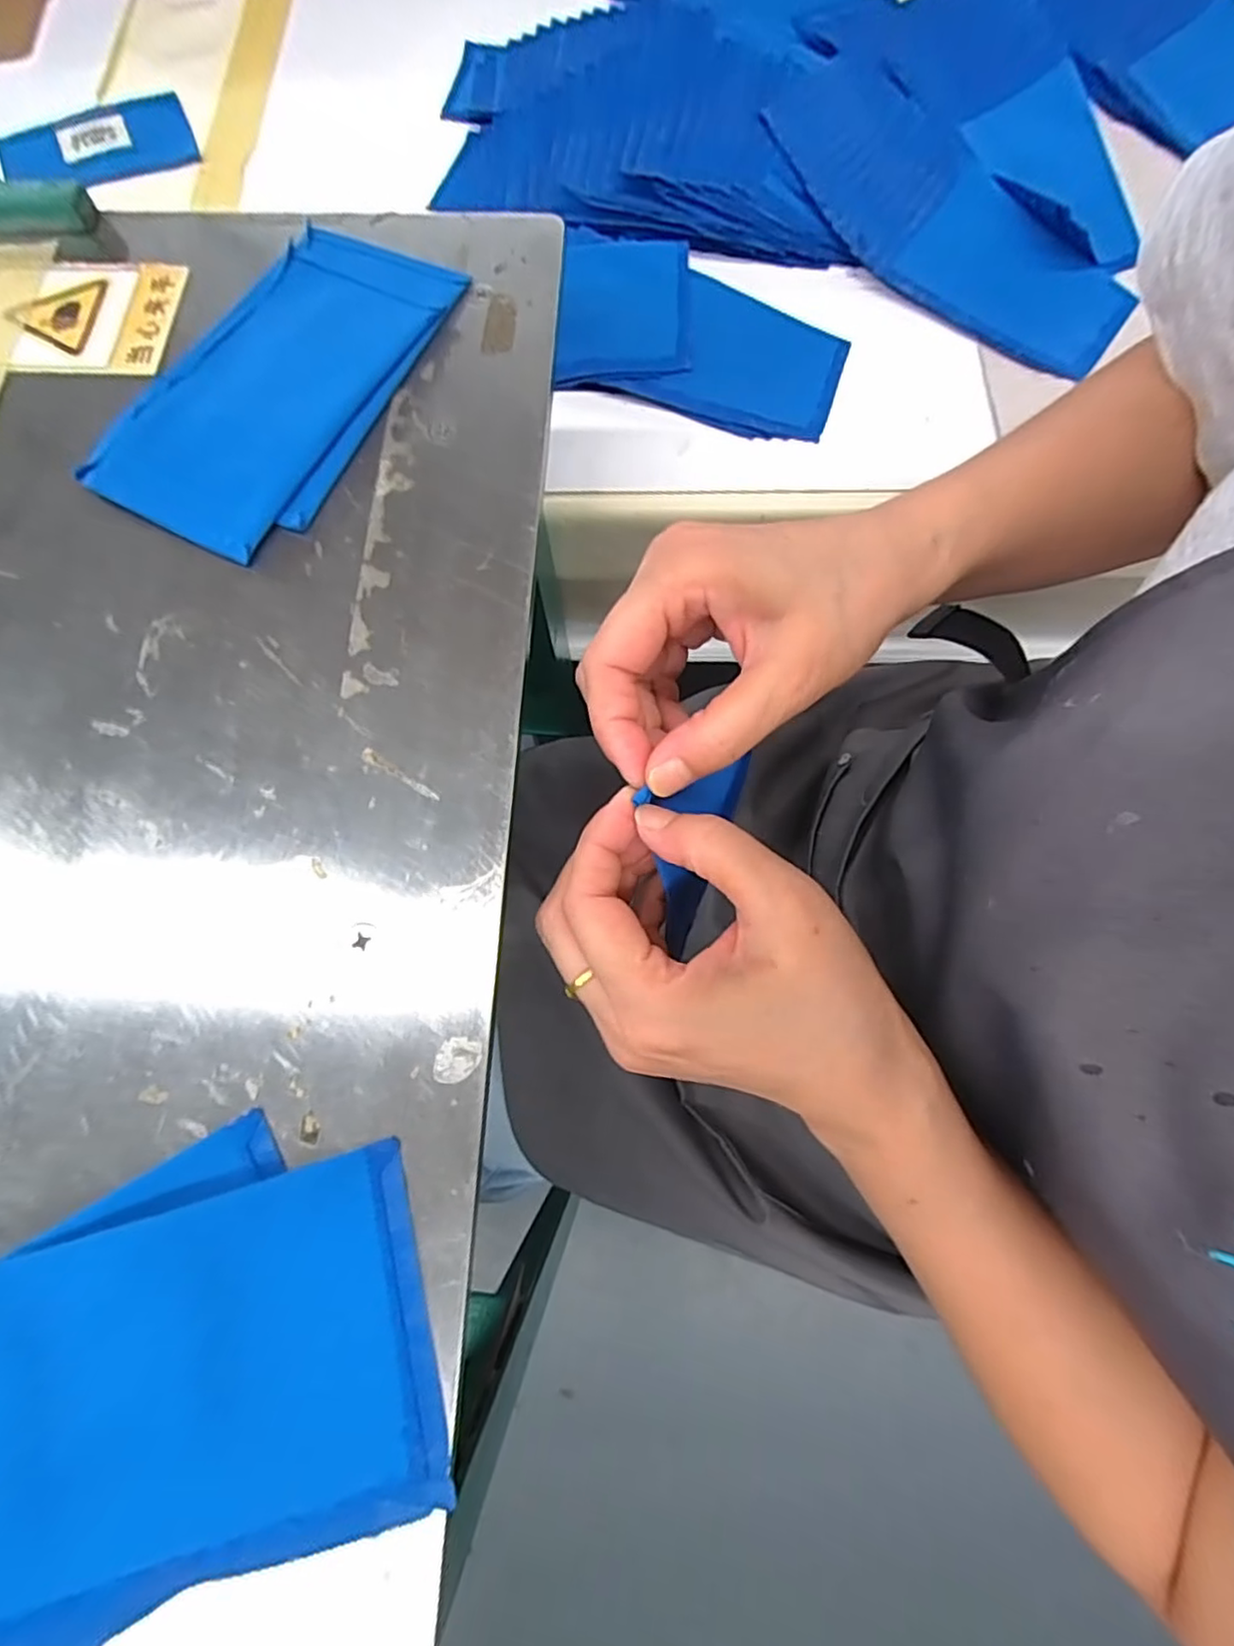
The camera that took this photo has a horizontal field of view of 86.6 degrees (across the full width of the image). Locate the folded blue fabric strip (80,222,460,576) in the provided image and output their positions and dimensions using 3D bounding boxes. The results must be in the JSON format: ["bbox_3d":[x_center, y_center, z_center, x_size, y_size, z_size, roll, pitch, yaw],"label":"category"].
[{"bbox_3d":[-0.131,-0.177,0.259,0.084,0.008,0.156,23,76,8],"label":"folded blue fabric strip"}]

